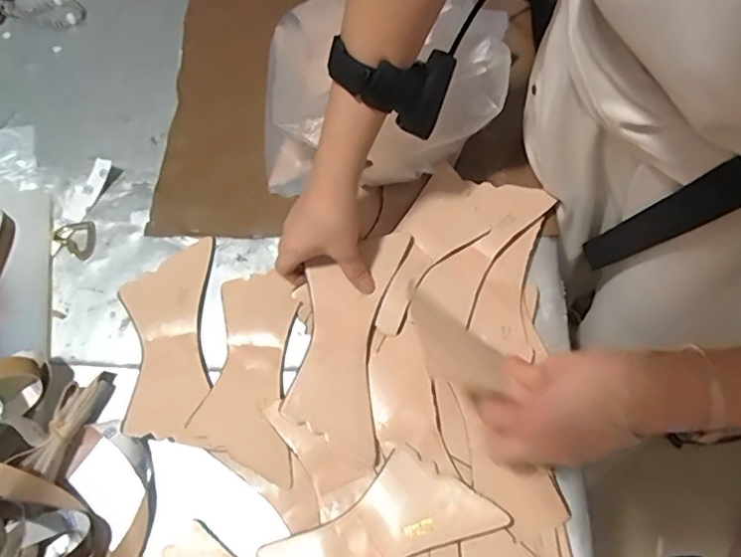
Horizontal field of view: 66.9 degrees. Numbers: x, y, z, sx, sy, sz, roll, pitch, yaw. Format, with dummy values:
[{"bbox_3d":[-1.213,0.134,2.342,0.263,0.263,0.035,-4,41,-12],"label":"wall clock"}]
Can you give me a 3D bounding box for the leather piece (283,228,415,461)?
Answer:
[{"bbox_3d":[-0.025,0.056,0.556,0.089,0.008,0.216,11,75,-3],"label":"leather piece"}]

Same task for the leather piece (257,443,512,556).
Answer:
[{"bbox_3d":[-0.003,0.229,0.487,0.217,0.017,0.092,-29,70,-12],"label":"leather piece"}]

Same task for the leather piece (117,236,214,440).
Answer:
[{"bbox_3d":[-0.211,0.055,0.571,0.088,0.020,0.205,-5,67,-3],"label":"leather piece"}]

